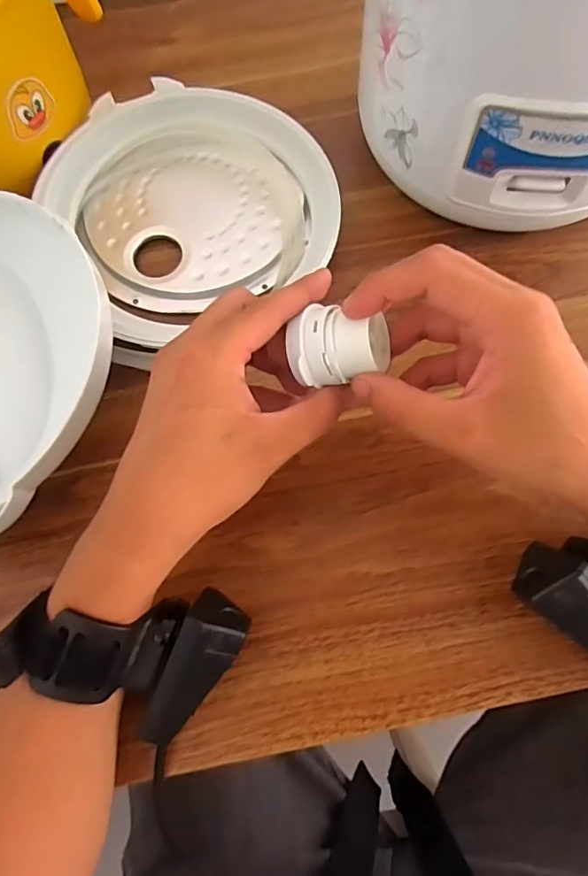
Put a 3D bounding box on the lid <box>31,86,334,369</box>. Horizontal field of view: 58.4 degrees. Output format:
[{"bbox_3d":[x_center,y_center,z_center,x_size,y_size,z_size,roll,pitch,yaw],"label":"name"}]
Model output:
[{"bbox_3d":[-0.074,-0.159,0.363,0.182,0.032,0.180,-1,71,2],"label":"lid"}]

